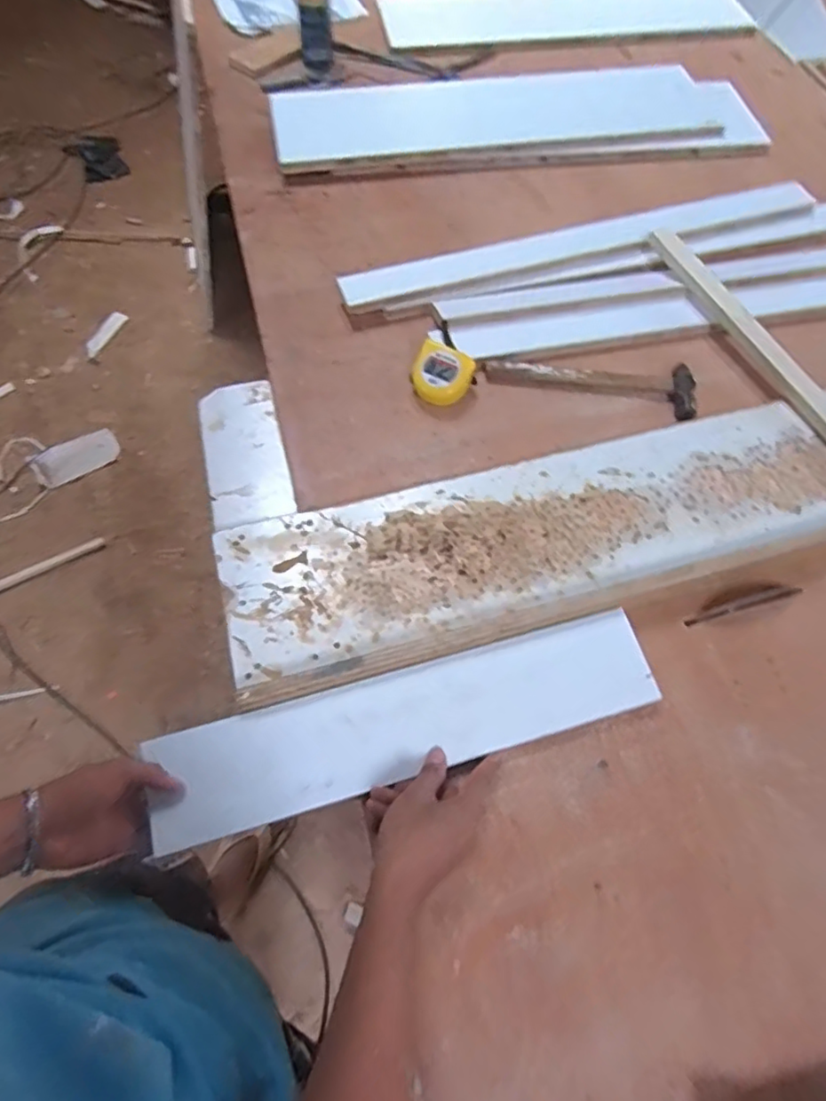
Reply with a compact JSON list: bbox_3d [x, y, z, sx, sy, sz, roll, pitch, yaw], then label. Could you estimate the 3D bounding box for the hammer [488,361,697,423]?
[{"bbox_3d":[0.247,-0.236,0.832,0.278,0.024,0.071,12,63,5],"label":"hammer"}]

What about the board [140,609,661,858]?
[{"bbox_3d":[0.001,0.169,0.596,0.491,0.020,0.099,-14,64,-9],"label":"board"}]

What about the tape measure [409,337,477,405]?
[{"bbox_3d":[0.039,-0.233,0.806,0.082,0.049,0.067,18,64,8],"label":"tape measure"}]

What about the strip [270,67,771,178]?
[{"bbox_3d":[0.188,-0.805,1.119,0.861,0.026,0.262,-6,63,-5],"label":"strip"}]

